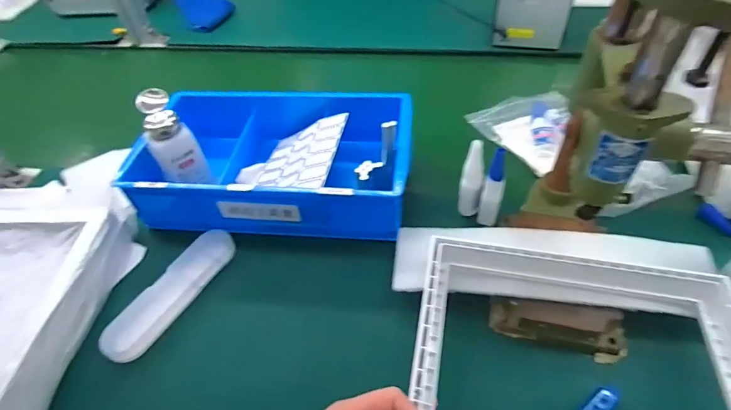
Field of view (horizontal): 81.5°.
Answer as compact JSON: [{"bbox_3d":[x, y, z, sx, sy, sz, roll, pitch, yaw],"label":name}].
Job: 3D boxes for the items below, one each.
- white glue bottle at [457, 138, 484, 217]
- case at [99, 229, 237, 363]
[{"bbox_3d":[0.130,-0.029,0.516,0.026,0.107,0.024,5,49,10],"label":"white glue bottle"},{"bbox_3d":[-0.227,0.100,0.498,0.044,0.035,0.174,26,56,26],"label":"case"}]

